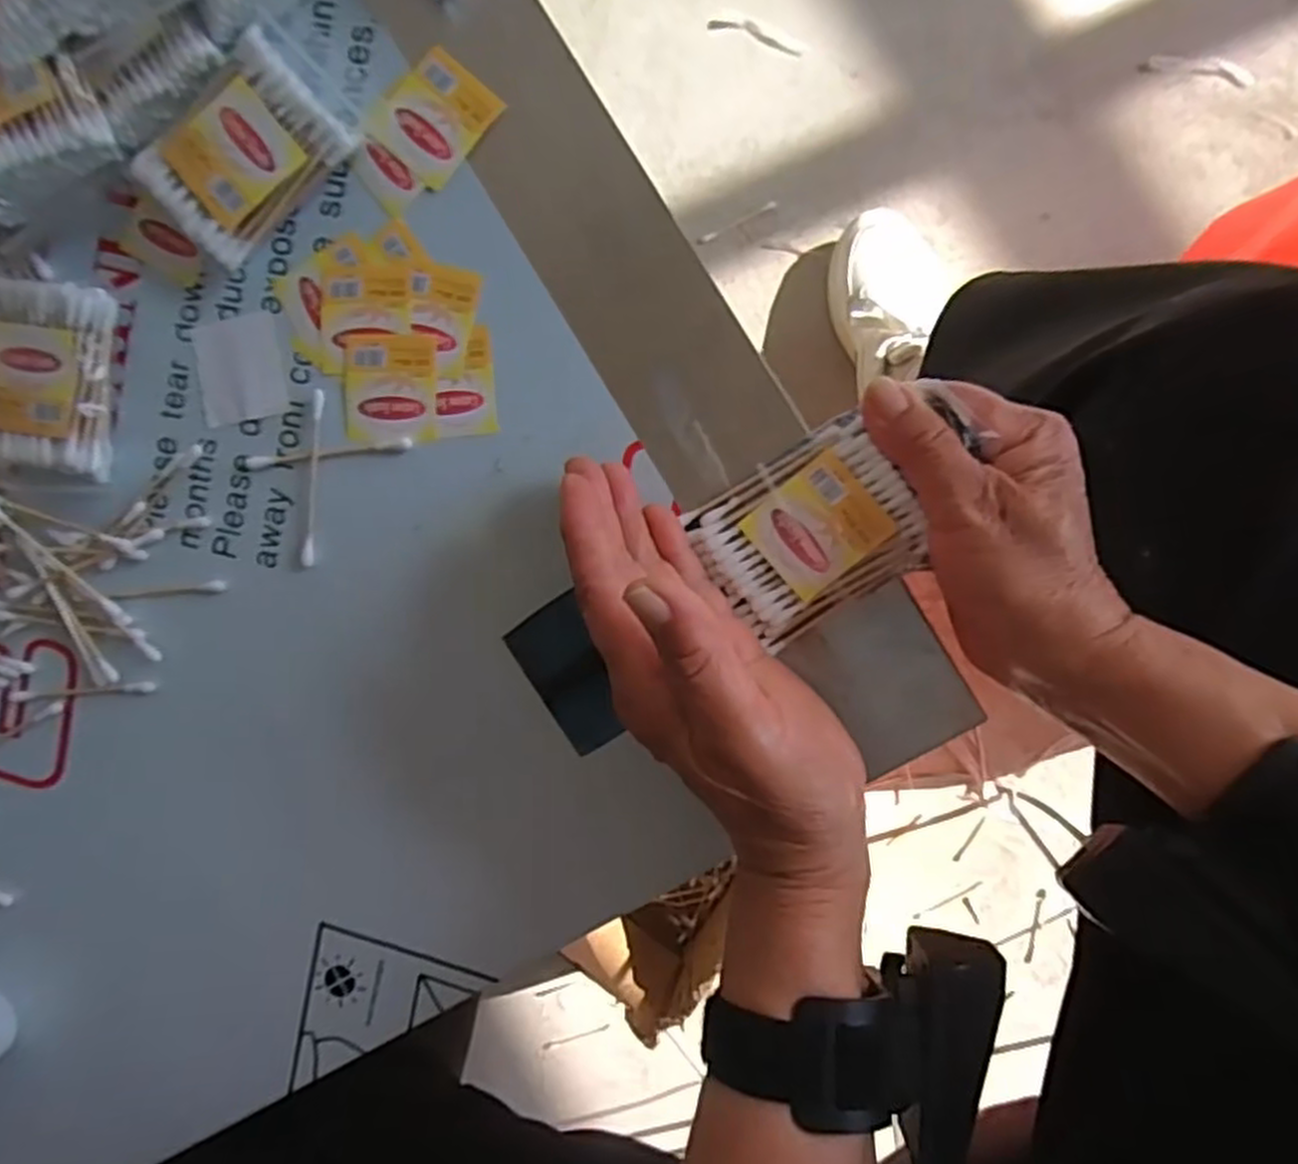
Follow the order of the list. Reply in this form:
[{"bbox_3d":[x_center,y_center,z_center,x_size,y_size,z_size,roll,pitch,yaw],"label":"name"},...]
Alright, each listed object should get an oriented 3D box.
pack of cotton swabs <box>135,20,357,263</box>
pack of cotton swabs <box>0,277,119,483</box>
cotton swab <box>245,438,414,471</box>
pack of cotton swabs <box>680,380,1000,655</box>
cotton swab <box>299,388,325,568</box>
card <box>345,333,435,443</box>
[{"bbox_3d":[-0.161,-0.171,0.313,0.073,0.020,0.055,-42,86,10],"label":"pack of cotton swabs"},{"bbox_3d":[-0.252,-0.086,0.331,0.054,0.021,0.076,9,95,10],"label":"pack of cotton swabs"},{"bbox_3d":[-0.134,-0.053,0.329,0.074,0.004,0.005,-5,92,10],"label":"cotton swab"},{"bbox_3d":[0.059,-0.017,0.293,0.072,0.015,0.061,-33,93,10],"label":"pack of cotton swabs"},{"bbox_3d":[-0.141,-0.043,0.331,0.006,0.004,0.074,9,95,9],"label":"cotton swab"},{"bbox_3d":[-0.106,-0.079,0.323,0.038,0.004,0.043,2,94,10],"label":"card"}]

